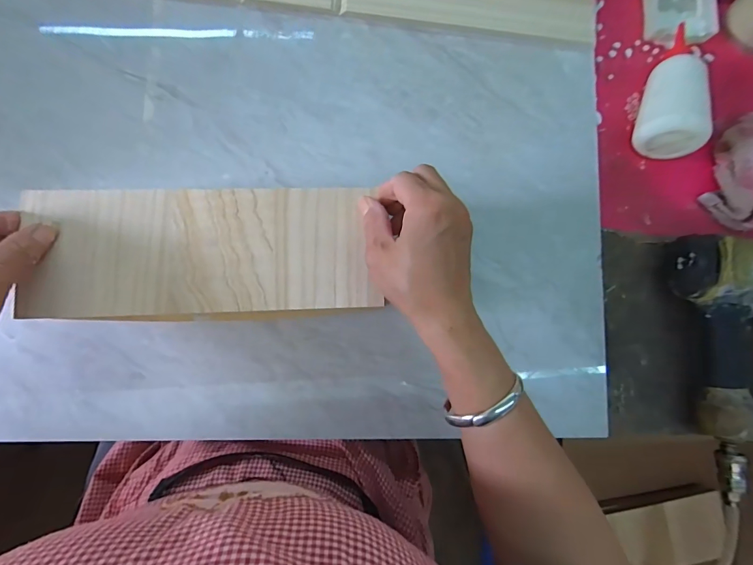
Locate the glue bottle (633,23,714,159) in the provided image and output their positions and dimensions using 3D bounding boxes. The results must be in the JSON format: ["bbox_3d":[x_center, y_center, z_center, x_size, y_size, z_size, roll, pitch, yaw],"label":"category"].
[{"bbox_3d":[0.322,-0.213,0.423,0.054,0.061,0.151,19,84,-3],"label":"glue bottle"}]

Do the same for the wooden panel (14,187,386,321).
[{"bbox_3d":[-0.137,-0.025,0.319,0.261,0.004,0.103,-1,85,-5],"label":"wooden panel"}]

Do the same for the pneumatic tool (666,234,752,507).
[{"bbox_3d":[0.379,0.077,0.390,0.150,0.055,0.246,-3,85,-5],"label":"pneumatic tool"}]

